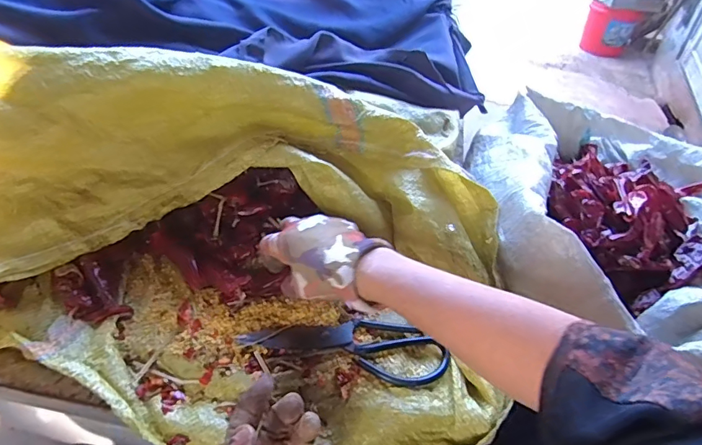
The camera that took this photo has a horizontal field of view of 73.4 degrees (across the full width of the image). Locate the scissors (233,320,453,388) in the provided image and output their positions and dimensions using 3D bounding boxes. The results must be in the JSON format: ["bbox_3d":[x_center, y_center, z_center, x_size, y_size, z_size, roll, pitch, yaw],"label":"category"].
[{"bbox_3d":[-0.004,0.113,0.452,0.191,0.017,0.060,11,42,6],"label":"scissors"}]

